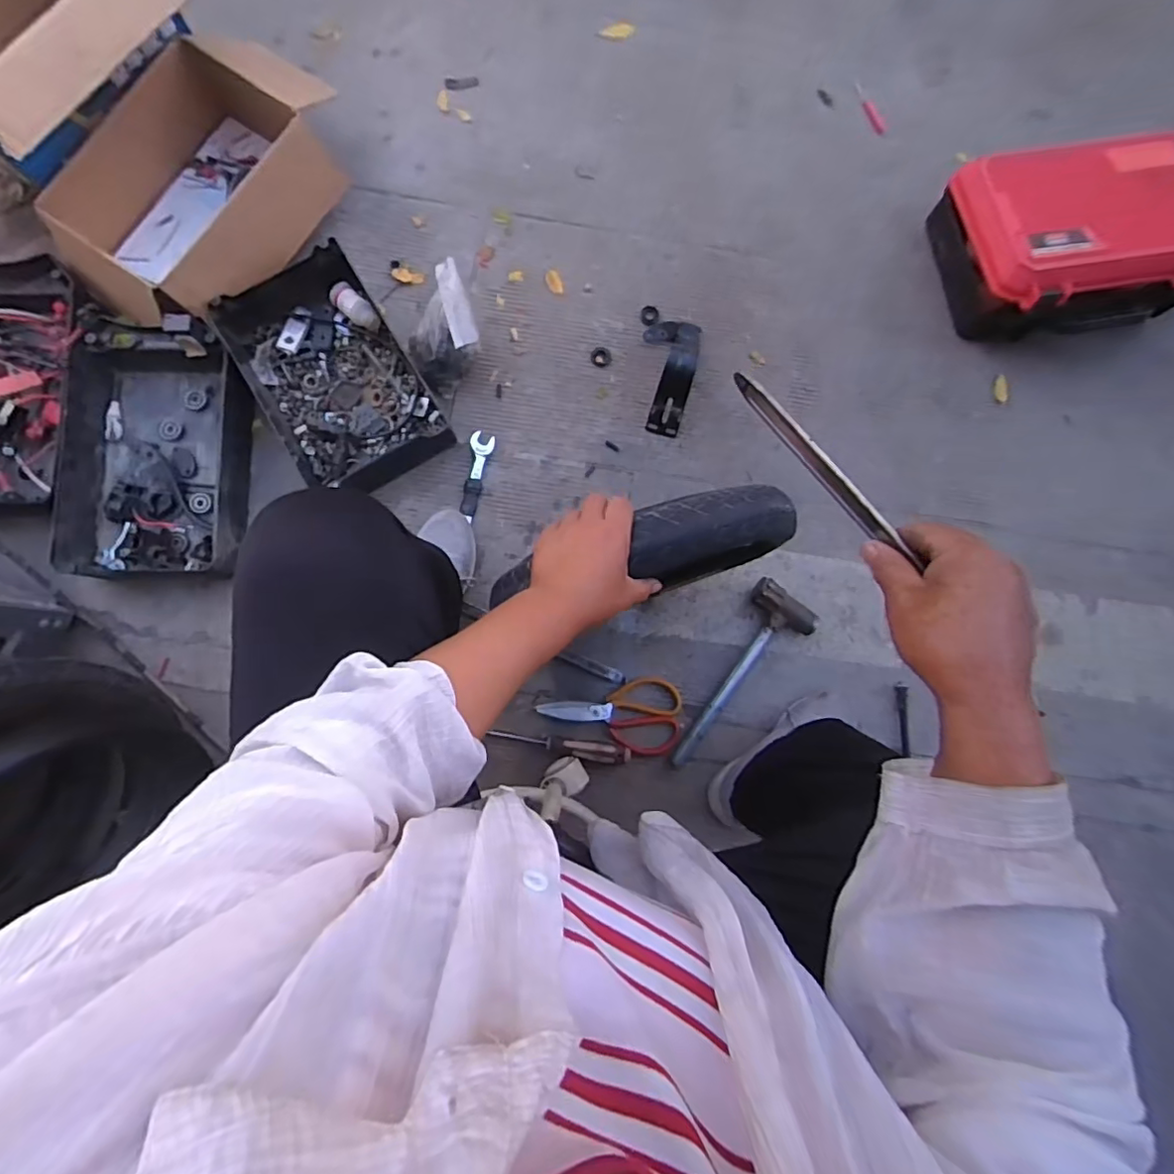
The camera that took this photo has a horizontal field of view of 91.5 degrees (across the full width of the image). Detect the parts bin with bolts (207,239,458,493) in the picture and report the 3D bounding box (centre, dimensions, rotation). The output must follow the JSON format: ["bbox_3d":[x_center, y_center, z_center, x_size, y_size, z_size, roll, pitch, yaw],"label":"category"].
[{"bbox_3d":[-0.366,-0.290,0.832,0.220,0.072,0.334,-32,84,-6],"label":"parts bin with bolts"}]

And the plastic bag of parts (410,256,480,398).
[{"bbox_3d":[-0.211,-0.363,0.822,0.100,0.123,0.130,-17,83,-4],"label":"plastic bag of parts"}]

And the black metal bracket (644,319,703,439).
[{"bbox_3d":[0.124,-0.327,0.837,0.085,0.090,0.186,8,82,-1],"label":"black metal bracket"}]

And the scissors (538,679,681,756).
[{"bbox_3d":[0.034,0.182,0.822,0.200,0.011,0.106,4,82,-1],"label":"scissors"}]

